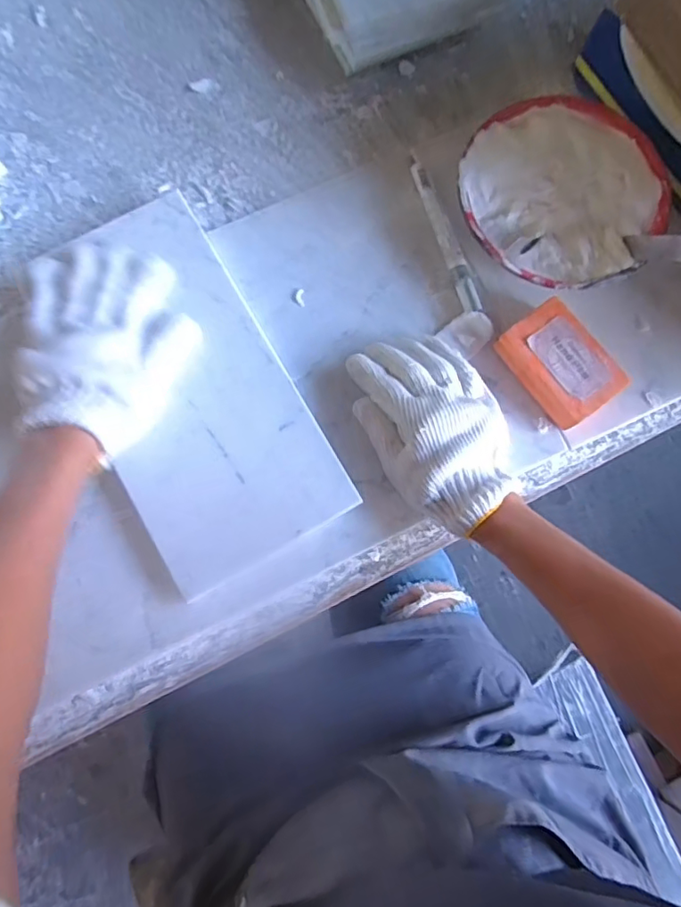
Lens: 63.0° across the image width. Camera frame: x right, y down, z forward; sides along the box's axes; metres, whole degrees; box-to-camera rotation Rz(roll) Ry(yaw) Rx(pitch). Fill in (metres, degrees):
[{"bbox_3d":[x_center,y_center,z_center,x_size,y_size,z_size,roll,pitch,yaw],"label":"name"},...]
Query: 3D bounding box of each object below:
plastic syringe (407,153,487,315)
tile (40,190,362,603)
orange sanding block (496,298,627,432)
[{"bbox_3d":[0.087,-0.196,0.482,0.017,0.018,0.162,-17,79,-5],"label":"plastic syringe"},{"bbox_3d":[-0.122,-0.057,0.437,0.150,0.019,0.301,-29,84,-8],"label":"tile"},{"bbox_3d":[0.178,-0.073,0.450,0.060,0.036,0.091,-37,81,-8],"label":"orange sanding block"}]

